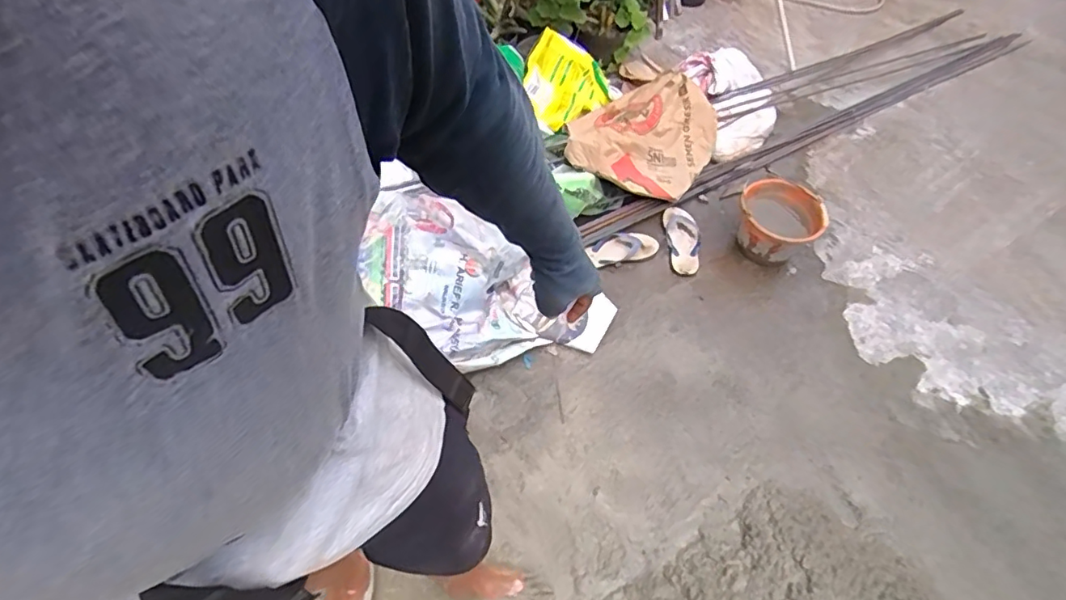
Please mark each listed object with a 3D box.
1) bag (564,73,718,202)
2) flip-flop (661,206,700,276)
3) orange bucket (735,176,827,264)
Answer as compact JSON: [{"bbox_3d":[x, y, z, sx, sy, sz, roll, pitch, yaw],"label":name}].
[{"bbox_3d":[0.352,-0.525,1.740,0.447,0.158,0.561,17,56,7],"label":"bag"},{"bbox_3d":[0.453,-0.179,1.657,0.107,0.050,0.241,1,53,0],"label":"flip-flop"},{"bbox_3d":[0.697,-0.213,1.574,0.226,0.151,0.247,3,55,-4],"label":"orange bucket"}]

